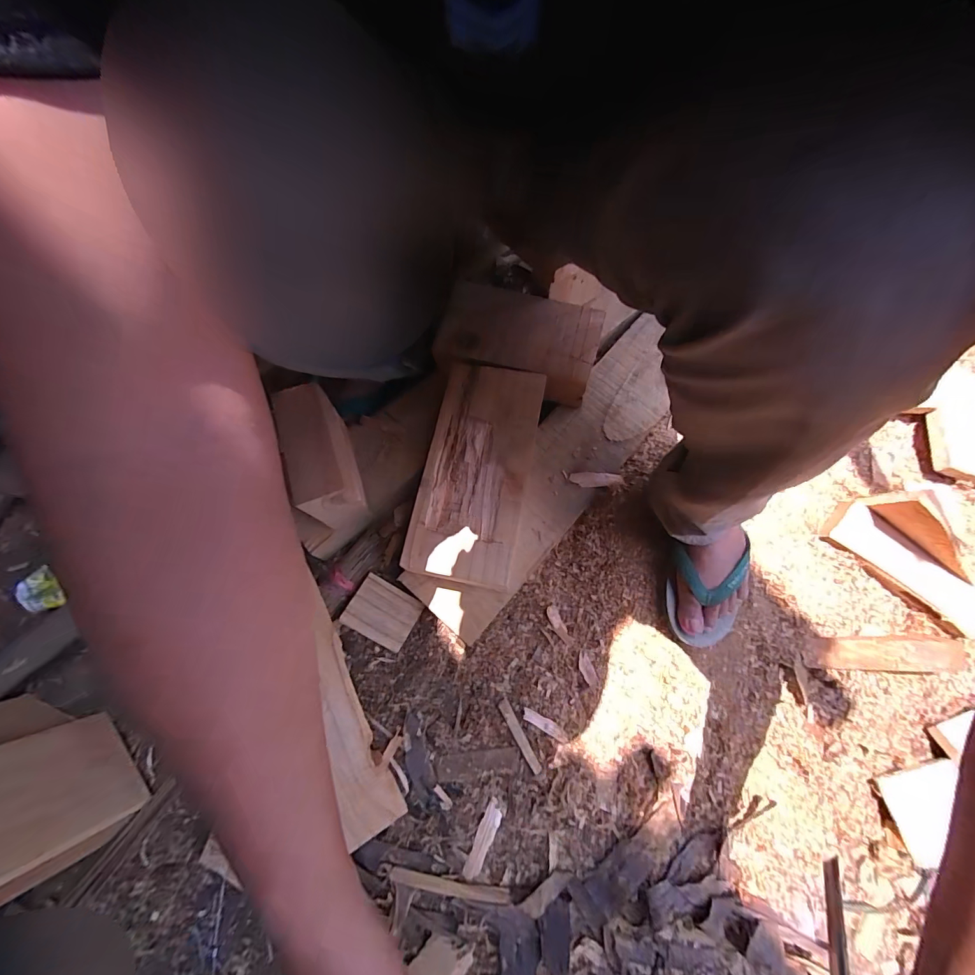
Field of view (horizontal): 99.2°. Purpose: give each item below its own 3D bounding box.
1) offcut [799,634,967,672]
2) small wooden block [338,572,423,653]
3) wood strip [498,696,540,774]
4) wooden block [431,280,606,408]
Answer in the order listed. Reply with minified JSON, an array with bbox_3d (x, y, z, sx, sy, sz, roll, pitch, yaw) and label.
[{"bbox_3d":[0.525,0.219,0.548,0.212,0.017,0.043,1,71,-1],"label":"offcut"},{"bbox_3d":[-0.131,0.157,0.522,0.084,0.016,0.067,34,62,-12],"label":"small wooden block"},{"bbox_3d":[0.037,0.290,0.485,0.013,0.004,0.082,-22,63,-21],"label":"wood strip"},{"bbox_3d":[0.041,-0.190,0.562,0.203,0.068,0.132,10,71,2],"label":"wooden block"}]

